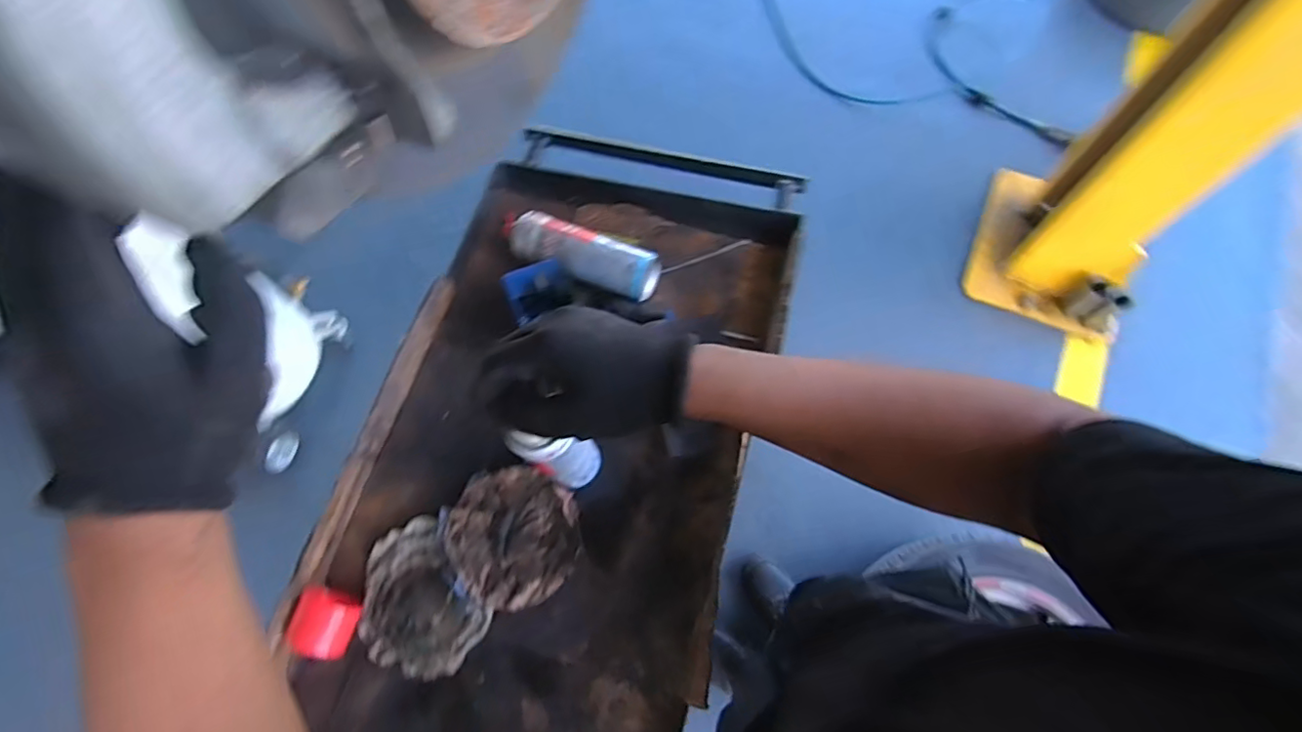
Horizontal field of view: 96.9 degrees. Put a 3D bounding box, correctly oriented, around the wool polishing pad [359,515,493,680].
[{"bbox_3d":[-0.275,0.274,0.667,0.129,0.028,0.164,-36,71,-11],"label":"wool polishing pad"}]

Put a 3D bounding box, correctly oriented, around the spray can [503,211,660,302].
[{"bbox_3d":[-0.102,-0.153,0.791,0.223,0.052,0.064,19,71,10],"label":"spray can"}]

